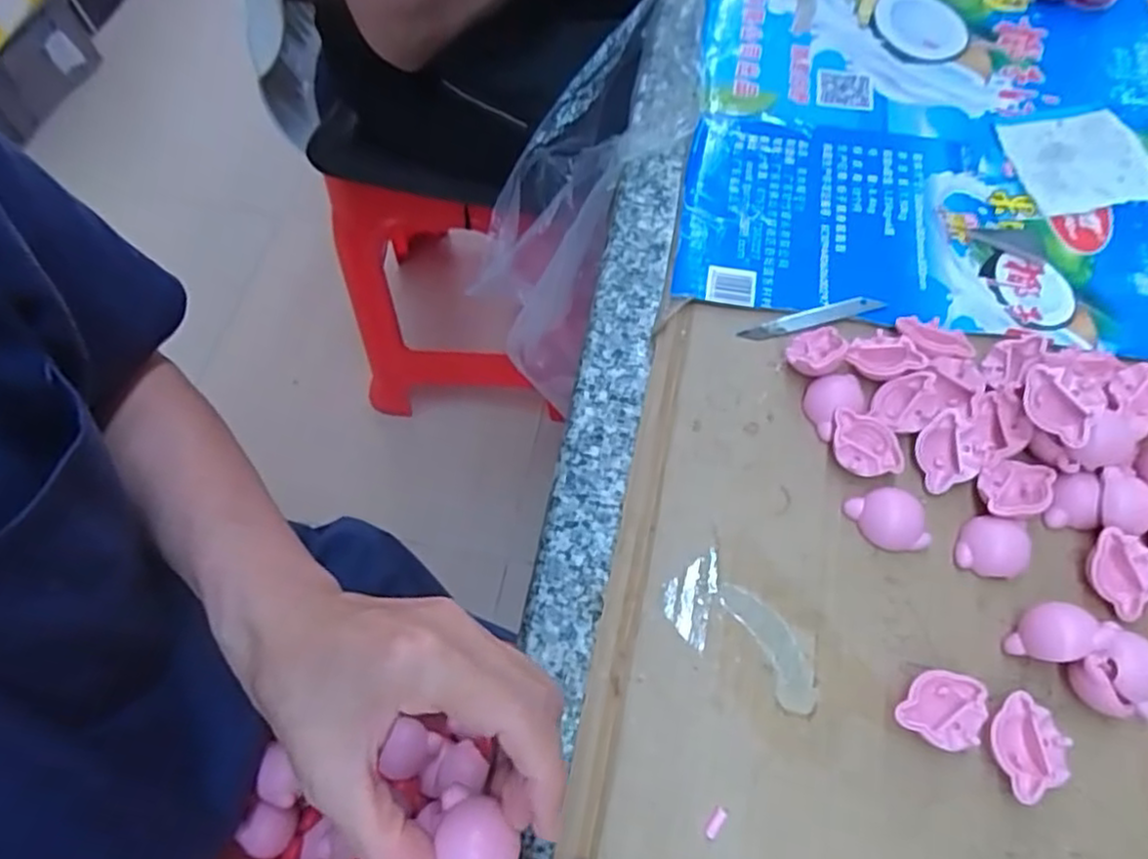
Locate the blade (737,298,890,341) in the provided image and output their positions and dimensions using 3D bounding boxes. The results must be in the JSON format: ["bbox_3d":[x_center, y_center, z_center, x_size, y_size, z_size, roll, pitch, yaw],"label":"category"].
[{"bbox_3d":[0.125,-0.059,0.373,0.074,0.004,0.009,-14,63,-4],"label":"blade"}]

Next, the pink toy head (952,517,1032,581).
[{"bbox_3d":[0.187,0.052,0.315,0.030,0.012,0.024,12,65,9],"label":"pink toy head"}]

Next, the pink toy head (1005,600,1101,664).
[{"bbox_3d":[0.196,0.084,0.291,0.030,0.015,0.025,10,76,41],"label":"pink toy head"}]

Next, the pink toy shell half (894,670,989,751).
[{"bbox_3d":[0.146,0.112,0.285,0.034,0.016,0.029,12,65,9],"label":"pink toy shell half"}]

